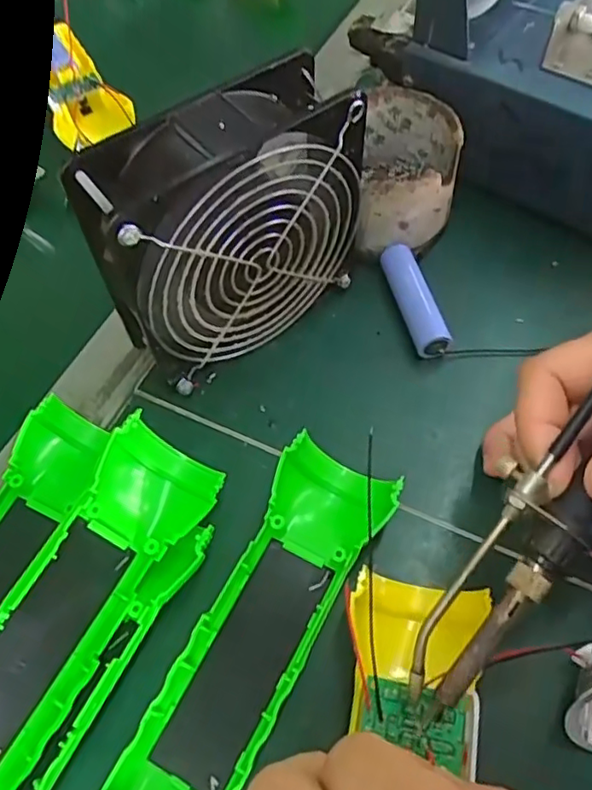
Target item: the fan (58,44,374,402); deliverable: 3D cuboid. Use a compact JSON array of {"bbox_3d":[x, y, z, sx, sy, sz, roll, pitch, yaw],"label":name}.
[{"bbox_3d":[-0.031,-0.070,0.281,0.122,0.120,0.047,-34,64,-17],"label":"fan"}]

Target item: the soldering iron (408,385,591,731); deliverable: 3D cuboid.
[{"bbox_3d":[0.101,0.021,0.210,0.025,0.022,0.204,37,85,20],"label":"soldering iron"}]

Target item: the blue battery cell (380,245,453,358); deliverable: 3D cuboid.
[{"bbox_3d":[0.063,-0.050,0.326,0.018,0.015,0.065,-13,60,-6],"label":"blue battery cell"}]

